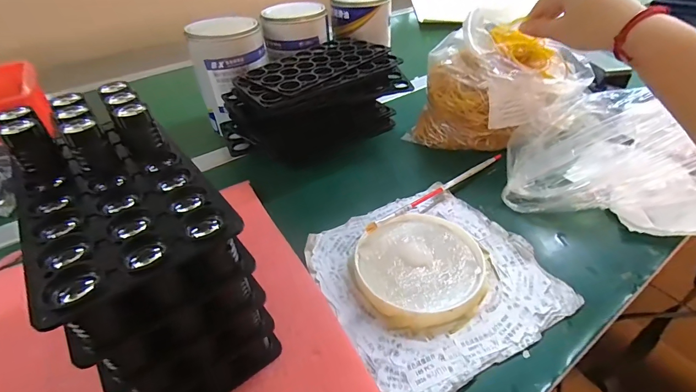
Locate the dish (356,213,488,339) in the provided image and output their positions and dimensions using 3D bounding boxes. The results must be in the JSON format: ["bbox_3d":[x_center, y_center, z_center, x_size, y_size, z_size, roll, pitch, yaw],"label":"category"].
[{"bbox_3d":[0.070,0.068,0.341,0.118,0.018,0.115,-2,39,2],"label":"dish"}]

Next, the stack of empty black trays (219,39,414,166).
[{"bbox_3d":[-0.045,-0.134,0.493,0.238,0.092,0.154,-29,46,-28],"label":"stack of empty black trays"}]

